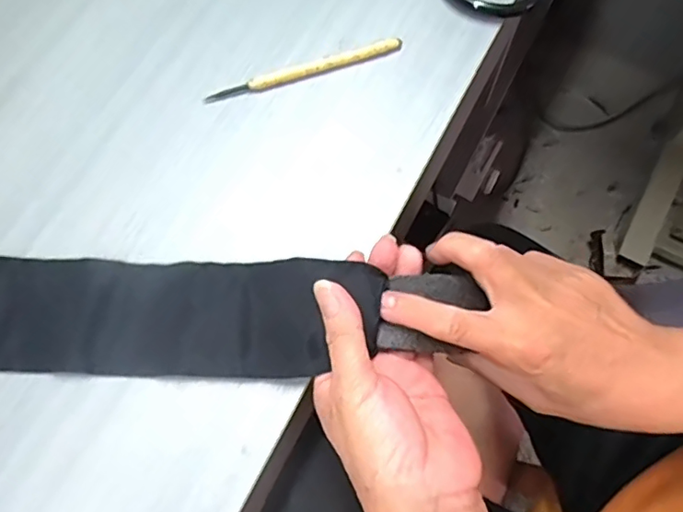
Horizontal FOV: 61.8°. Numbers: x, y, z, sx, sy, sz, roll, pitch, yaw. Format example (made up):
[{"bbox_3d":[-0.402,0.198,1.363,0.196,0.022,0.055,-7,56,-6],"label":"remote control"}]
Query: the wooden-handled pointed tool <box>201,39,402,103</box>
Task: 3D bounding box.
[{"bbox_3d":[-0.027,-0.134,0.413,0.145,0.008,0.010,-15,70,-5],"label":"wooden-handled pointed tool"}]

